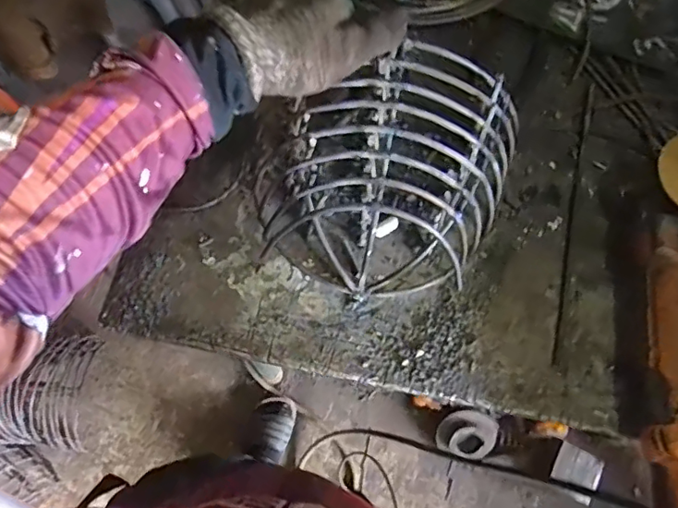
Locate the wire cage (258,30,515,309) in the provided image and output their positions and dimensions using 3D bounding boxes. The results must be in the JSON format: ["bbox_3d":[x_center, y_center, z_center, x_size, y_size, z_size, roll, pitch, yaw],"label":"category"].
[{"bbox_3d":[0.045,-0.075,0.436,0.194,0.106,0.214,34,74,9],"label":"wire cage"}]

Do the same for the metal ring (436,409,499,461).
[{"bbox_3d":[0.294,0.423,1.218,0.131,0.050,0.127,1,109,3],"label":"metal ring"}]

